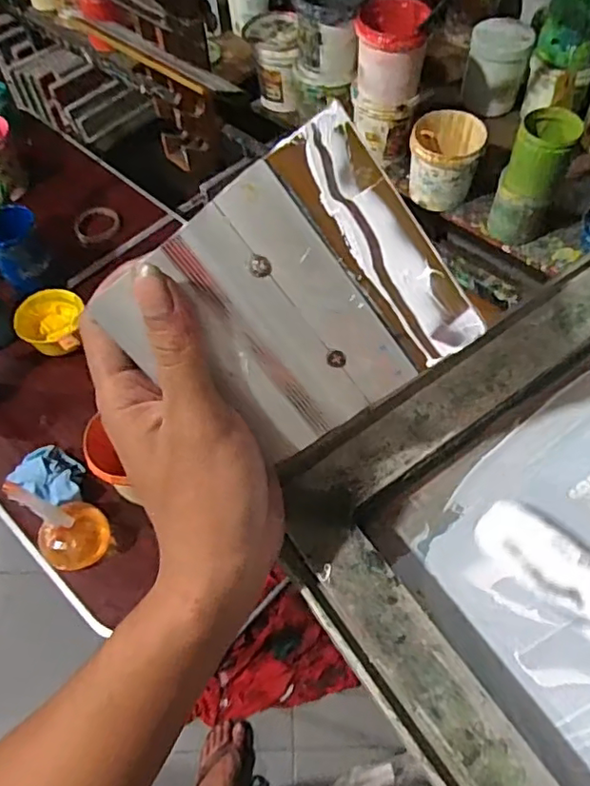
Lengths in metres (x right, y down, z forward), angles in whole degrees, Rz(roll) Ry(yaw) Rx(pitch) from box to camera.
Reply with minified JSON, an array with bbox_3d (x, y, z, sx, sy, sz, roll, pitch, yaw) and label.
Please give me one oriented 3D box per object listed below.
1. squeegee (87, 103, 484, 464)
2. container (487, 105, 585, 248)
[{"bbox_3d":[-0.001,-0.030,0.228,0.115,0.102,0.011,-35,20,15],"label":"squeegee"},{"bbox_3d":[0.380,-0.343,0.938,0.092,0.207,0.095,24,61,15],"label":"container"}]

